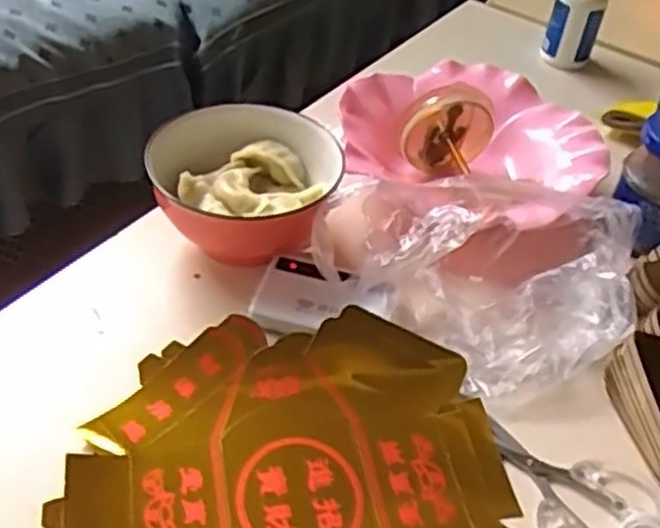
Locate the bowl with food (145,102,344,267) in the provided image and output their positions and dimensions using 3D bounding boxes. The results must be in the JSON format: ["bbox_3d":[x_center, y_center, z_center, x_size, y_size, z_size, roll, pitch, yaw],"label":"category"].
[{"bbox_3d":[-0.061,-0.054,0.571,0.134,0.063,0.131,3,43,-3],"label":"bowl with food"}]

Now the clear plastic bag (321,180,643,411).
[{"bbox_3d":[0.116,-0.004,0.551,0.193,0.074,0.176,33,49,27],"label":"clear plastic bag"}]

